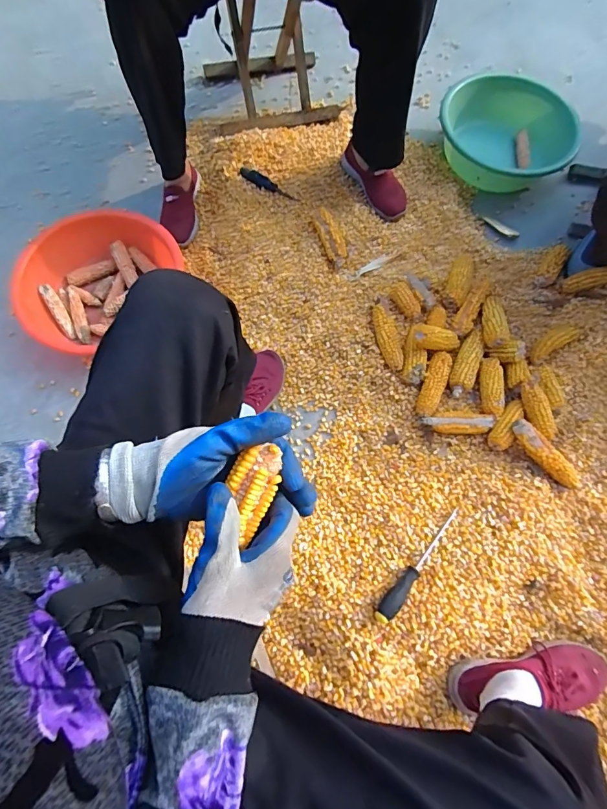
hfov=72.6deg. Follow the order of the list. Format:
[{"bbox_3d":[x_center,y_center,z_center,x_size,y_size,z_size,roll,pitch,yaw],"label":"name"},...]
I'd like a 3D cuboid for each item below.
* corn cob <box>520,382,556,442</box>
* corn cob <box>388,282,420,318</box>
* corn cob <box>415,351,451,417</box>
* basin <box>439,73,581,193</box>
[{"bbox_3d":[0.473,0.013,0.834,0.038,0.034,0.119,-22,88,-8],"label":"corn cob"},{"bbox_3d":[0.229,-0.236,0.920,0.048,0.044,0.091,-34,76,-11],"label":"corn cob"},{"bbox_3d":[0.275,-0.041,0.875,0.045,0.039,0.147,23,72,7],"label":"corn cob"},{"bbox_3d":[0.532,-0.711,1.085,0.342,0.094,0.329,0,71,-1],"label":"basin"}]

